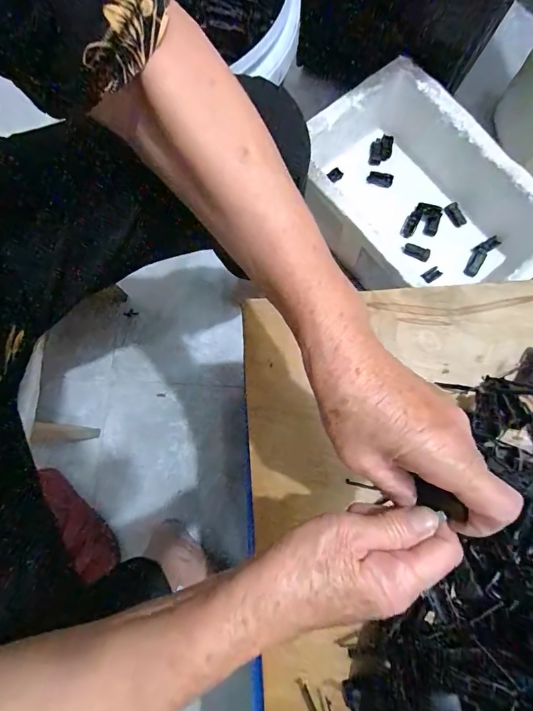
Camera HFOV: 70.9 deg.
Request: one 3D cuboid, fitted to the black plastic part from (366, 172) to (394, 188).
[{"bbox_3d":[0.220,-0.341,0.728,0.047,0.013,0.023,16,80,4],"label":"black plastic part"}]

